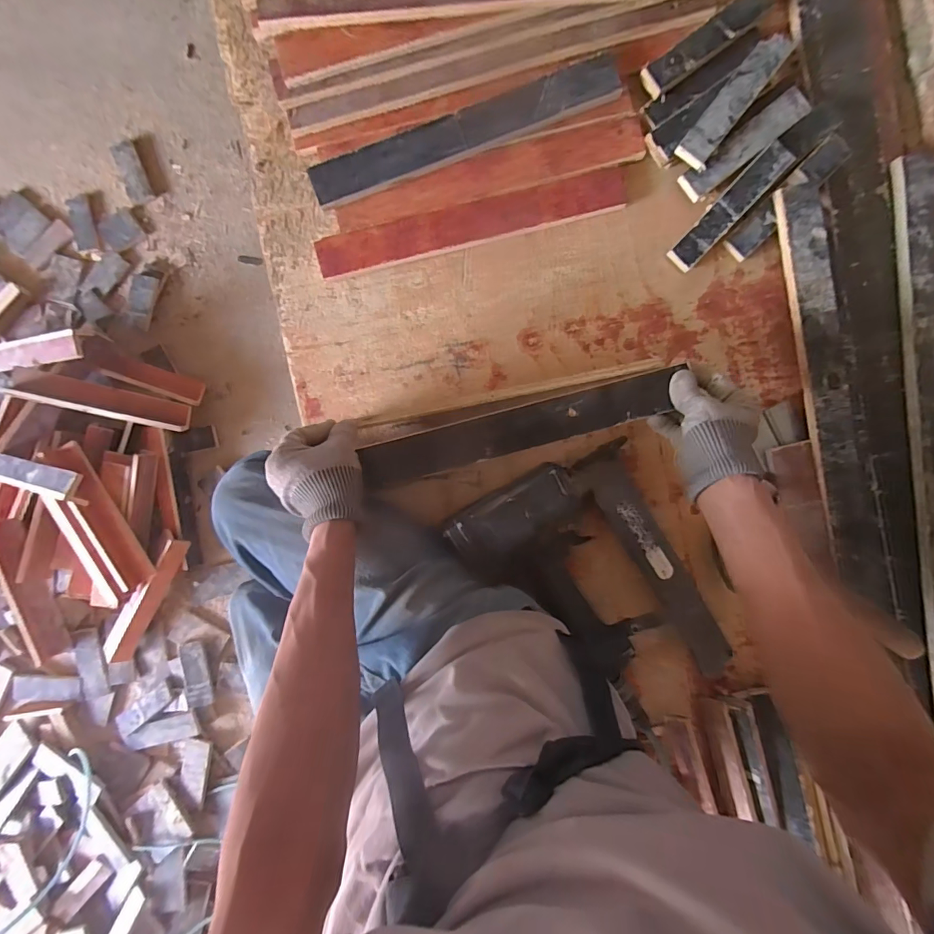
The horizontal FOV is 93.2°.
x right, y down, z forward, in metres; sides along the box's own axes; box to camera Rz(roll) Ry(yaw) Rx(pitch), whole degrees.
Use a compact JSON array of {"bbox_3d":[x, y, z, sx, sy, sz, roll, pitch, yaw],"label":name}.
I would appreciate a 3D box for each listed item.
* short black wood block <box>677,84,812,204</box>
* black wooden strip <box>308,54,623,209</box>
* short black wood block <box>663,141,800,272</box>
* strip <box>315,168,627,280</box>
[{"bbox_3d":[0.329,-0.381,0.518,0.165,0.018,0.038,-38,92,-1],"label":"short black wood block"},{"bbox_3d":[-0.003,-0.388,0.515,0.365,0.014,0.047,-21,108,1],"label":"black wooden strip"},{"bbox_3d":[0.310,-0.306,0.522,0.035,0.009,0.162,44,99,4],"label":"short black wood block"},{"bbox_3d":[0.005,-0.290,0.528,0.367,0.014,0.046,-14,99,-1],"label":"strip"}]

